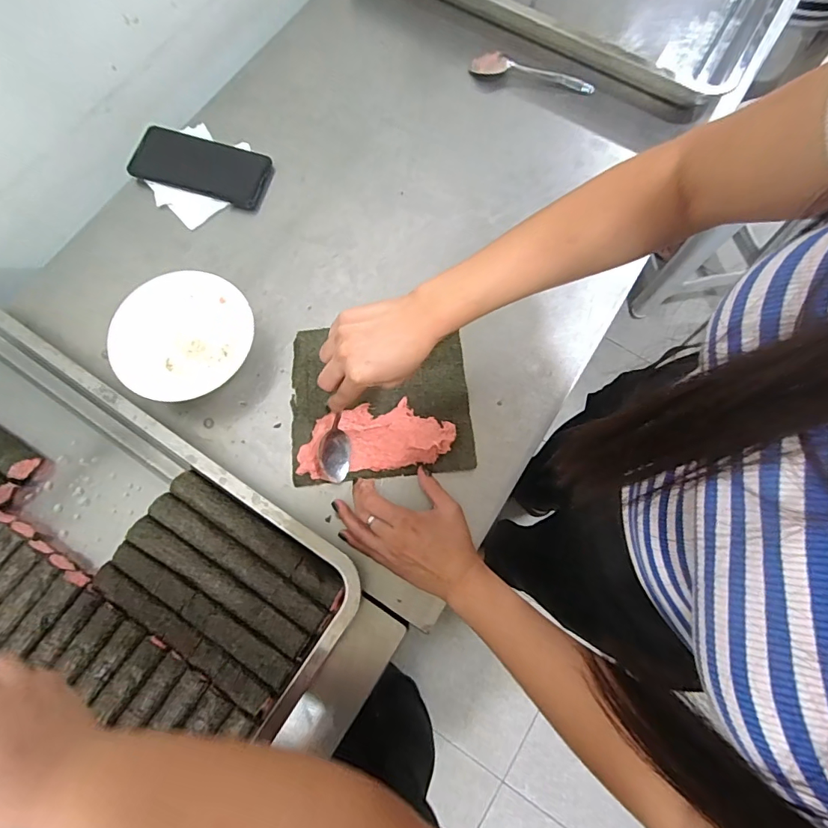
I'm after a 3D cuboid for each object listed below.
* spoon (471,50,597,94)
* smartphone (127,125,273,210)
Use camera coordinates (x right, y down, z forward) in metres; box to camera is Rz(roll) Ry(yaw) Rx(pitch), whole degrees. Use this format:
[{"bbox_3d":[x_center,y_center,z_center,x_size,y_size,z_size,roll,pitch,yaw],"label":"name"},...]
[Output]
[{"bbox_3d":[0.164,-0.470,0.621,0.170,0.017,0.038,14,75,3],"label":"spoon"},{"bbox_3d":[-0.271,-0.317,0.576,0.167,0.013,0.080,17,75,4],"label":"smartphone"}]

